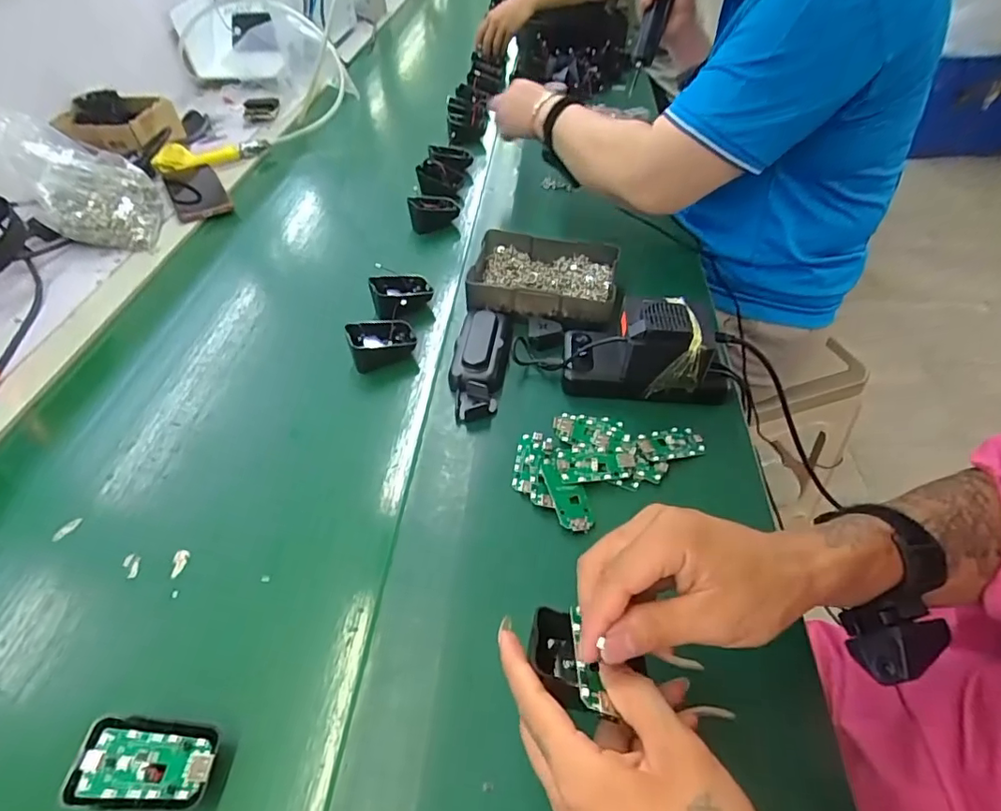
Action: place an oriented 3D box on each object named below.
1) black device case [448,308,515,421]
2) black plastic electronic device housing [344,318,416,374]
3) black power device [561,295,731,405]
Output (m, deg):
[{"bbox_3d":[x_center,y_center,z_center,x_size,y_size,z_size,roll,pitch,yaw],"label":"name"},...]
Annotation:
[{"bbox_3d":[-0.020,-0.049,0.529,0.055,0.025,0.148,1,47,4],"label":"black device case"},{"bbox_3d":[-0.124,-0.069,0.550,0.066,0.039,0.042,-18,49,-14],"label":"black plastic electronic device housing"},{"bbox_3d":[0.138,-0.060,0.494,0.154,0.071,0.075,4,48,7],"label":"black power device"}]

